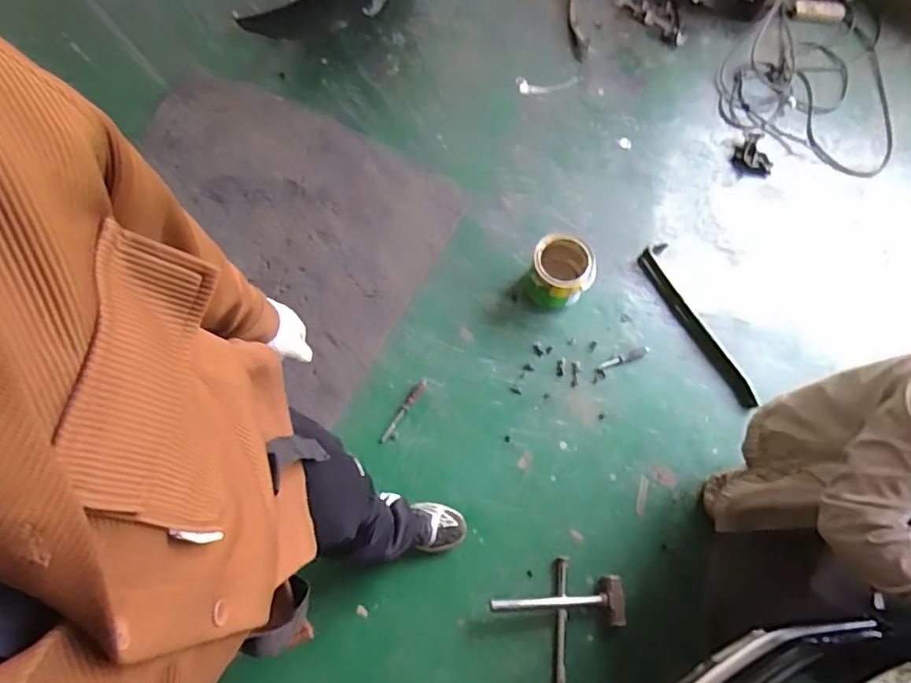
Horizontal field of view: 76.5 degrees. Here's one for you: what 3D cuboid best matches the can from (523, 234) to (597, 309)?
[{"bbox_3d":[0.283,-0.186,1.573,0.163,0.142,0.153,1,71,-2],"label":"can"}]

